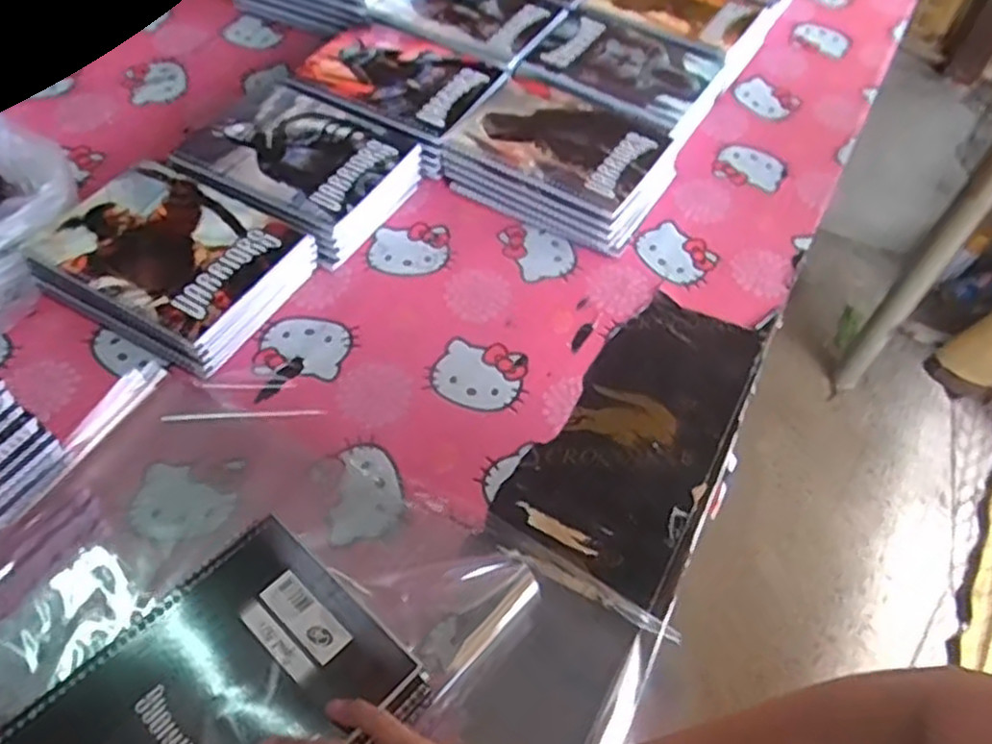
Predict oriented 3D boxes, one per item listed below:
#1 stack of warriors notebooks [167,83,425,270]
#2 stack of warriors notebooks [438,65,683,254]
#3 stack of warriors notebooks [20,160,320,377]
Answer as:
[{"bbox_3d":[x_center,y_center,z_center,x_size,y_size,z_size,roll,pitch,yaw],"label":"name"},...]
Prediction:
[{"bbox_3d":[-0.200,-0.208,0.778,0.213,0.052,0.169,25,56,12],"label":"stack of warriors notebooks"},{"bbox_3d":[0.071,-0.233,0.818,0.222,0.058,0.174,28,56,14],"label":"stack of warriors notebooks"},{"bbox_3d":[-0.289,-0.098,0.692,0.221,0.056,0.161,23,55,11],"label":"stack of warriors notebooks"}]

